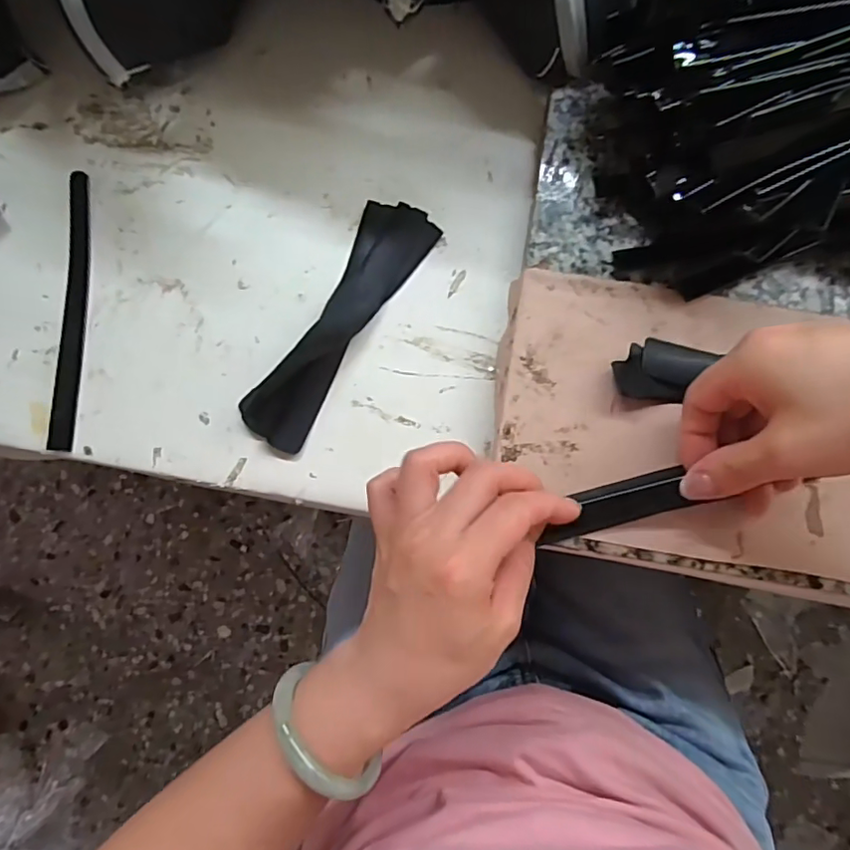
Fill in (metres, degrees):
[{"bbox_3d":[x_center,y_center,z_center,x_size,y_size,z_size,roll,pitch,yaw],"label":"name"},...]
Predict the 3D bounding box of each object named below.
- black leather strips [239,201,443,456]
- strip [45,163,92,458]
[{"bbox_3d":[-0.054,-0.064,0.342,0.045,0.014,0.167,31,85,5],"label":"black leather strips"},{"bbox_3d":[-0.222,-0.073,0.352,0.015,0.008,0.178,0,84,2],"label":"strip"}]

